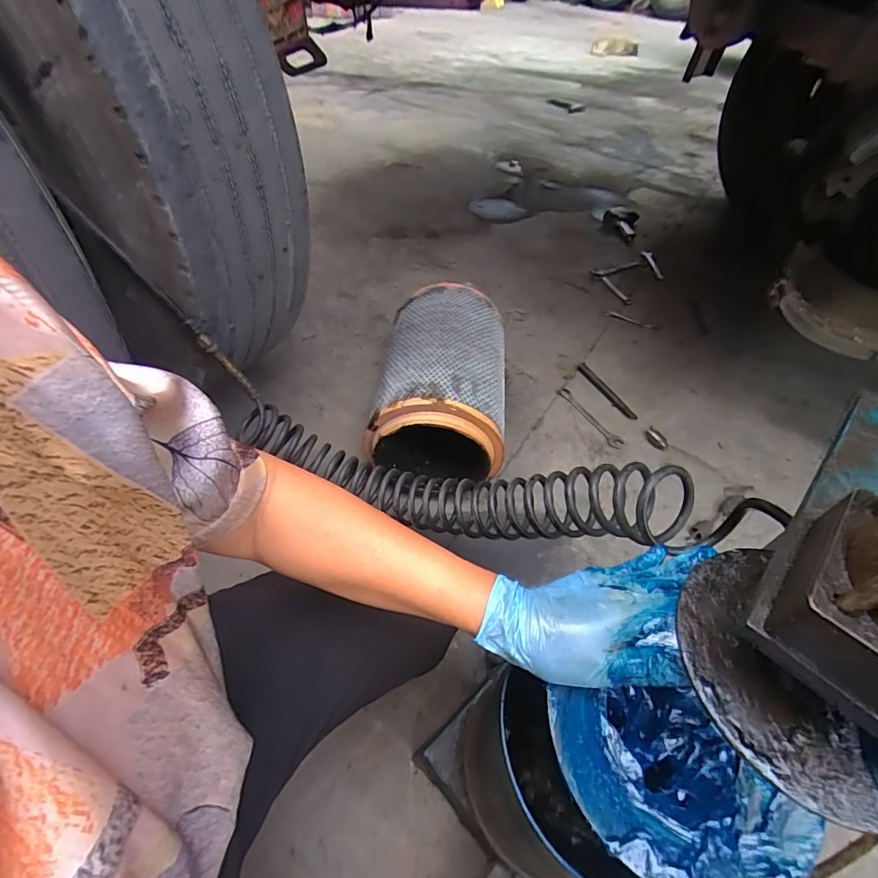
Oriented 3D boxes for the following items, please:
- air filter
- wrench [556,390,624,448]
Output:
[{"bbox_3d":[0.007,-0.128,0.993,0.256,0.233,0.421,6,49,0],"label":"air filter"},{"bbox_3d":[0.397,-0.058,1.186,0.045,0.016,0.225,-27,56,-25],"label":"wrench"}]

